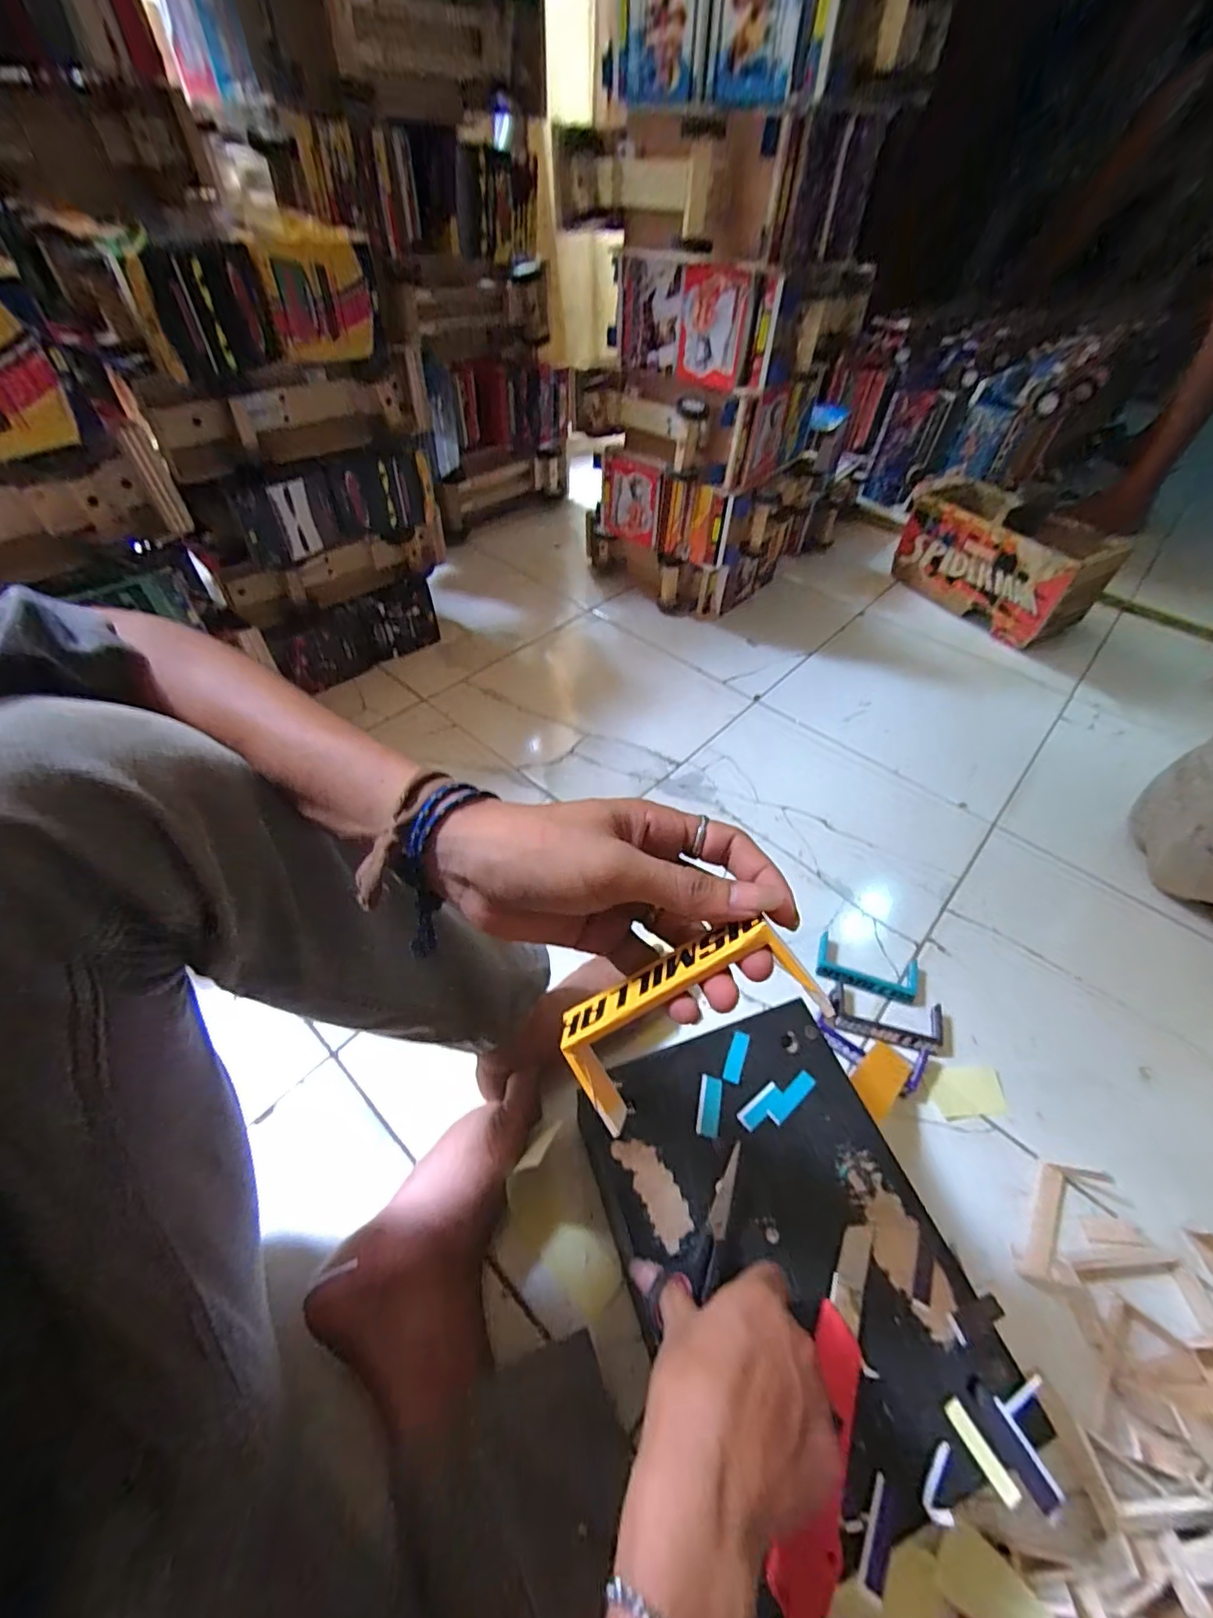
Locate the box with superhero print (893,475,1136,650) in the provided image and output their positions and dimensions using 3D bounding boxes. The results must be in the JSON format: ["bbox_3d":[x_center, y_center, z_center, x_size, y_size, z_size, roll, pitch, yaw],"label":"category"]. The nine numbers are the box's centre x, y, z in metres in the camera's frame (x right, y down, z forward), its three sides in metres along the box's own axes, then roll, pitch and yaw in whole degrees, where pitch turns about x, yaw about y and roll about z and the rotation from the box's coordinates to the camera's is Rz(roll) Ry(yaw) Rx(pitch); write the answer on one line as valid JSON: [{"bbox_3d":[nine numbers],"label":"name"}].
[{"bbox_3d":[0.786,-0.505,1.134,0.226,0.203,0.380,-28,57,-23],"label":"box with superhero print"}]

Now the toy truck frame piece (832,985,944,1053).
[{"bbox_3d":[0.305,0.227,0.610,0.114,0.013,0.052,12,51,8],"label":"toy truck frame piece"}]

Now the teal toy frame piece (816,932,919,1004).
[{"bbox_3d":[0.301,0.183,0.648,0.112,0.012,0.060,19,52,13],"label":"teal toy frame piece"}]

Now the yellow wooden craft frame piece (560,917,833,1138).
[{"bbox_3d":[0.032,0.088,0.242,0.108,0.013,0.054,-37,82,11],"label":"yellow wooden craft frame piece"}]

